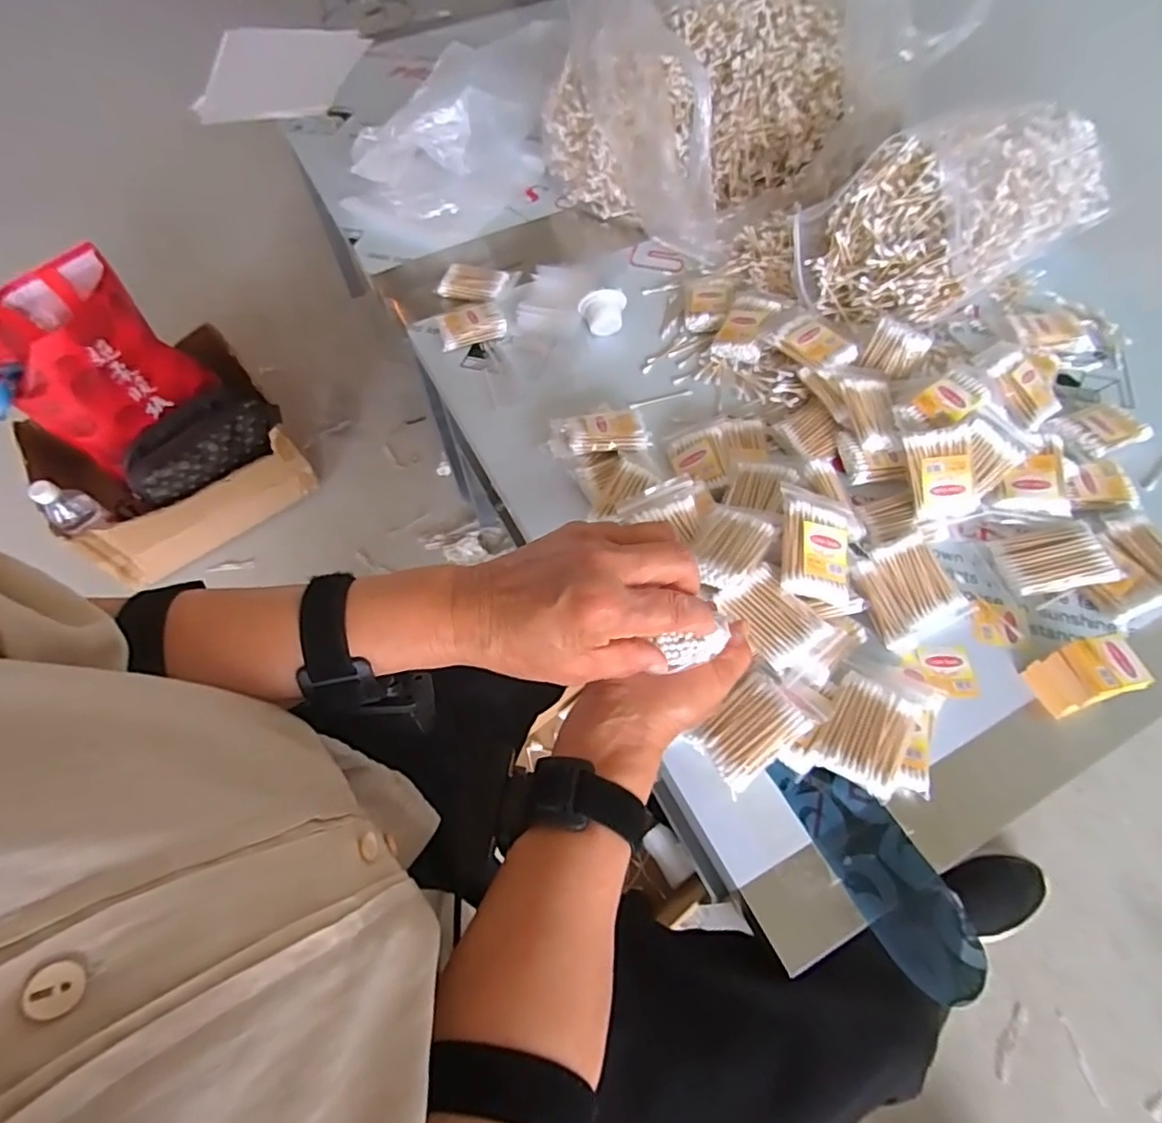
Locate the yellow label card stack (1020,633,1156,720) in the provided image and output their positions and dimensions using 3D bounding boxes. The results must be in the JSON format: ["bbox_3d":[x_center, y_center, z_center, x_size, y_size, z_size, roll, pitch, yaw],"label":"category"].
[{"bbox_3d":[0.385,0.086,0.463,0.062,0.041,0.043,-15,60,-6],"label":"yellow label card stack"}]

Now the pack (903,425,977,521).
[{"bbox_3d":[0.318,-0.076,0.533,0.053,0.011,0.077,-8,92,6],"label":"pack"}]

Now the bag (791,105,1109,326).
[{"bbox_3d":[0.414,-0.341,0.630,0.339,0.151,0.157,-17,61,-8],"label":"bag"}]

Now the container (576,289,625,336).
[{"bbox_3d":[0.025,-0.283,0.688,0.052,0.048,0.028,-2,60,1],"label":"container"}]

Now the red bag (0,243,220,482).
[{"bbox_3d":[-0.794,-0.323,0.983,0.201,0.226,0.242,25,64,15],"label":"red bag"}]

